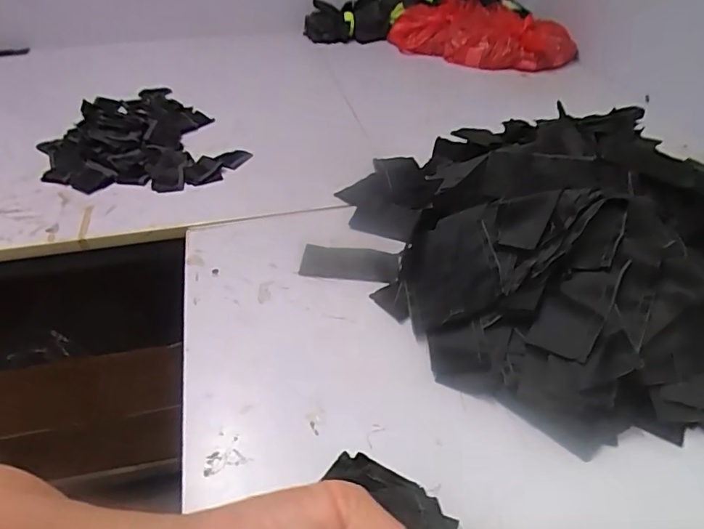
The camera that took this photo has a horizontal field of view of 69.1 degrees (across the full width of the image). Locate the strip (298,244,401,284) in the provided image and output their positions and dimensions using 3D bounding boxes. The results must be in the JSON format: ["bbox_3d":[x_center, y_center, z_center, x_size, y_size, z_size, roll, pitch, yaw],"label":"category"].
[{"bbox_3d":[-0.003,-0.001,0.619,0.117,0.008,0.065,5,40,9],"label":"strip"}]

